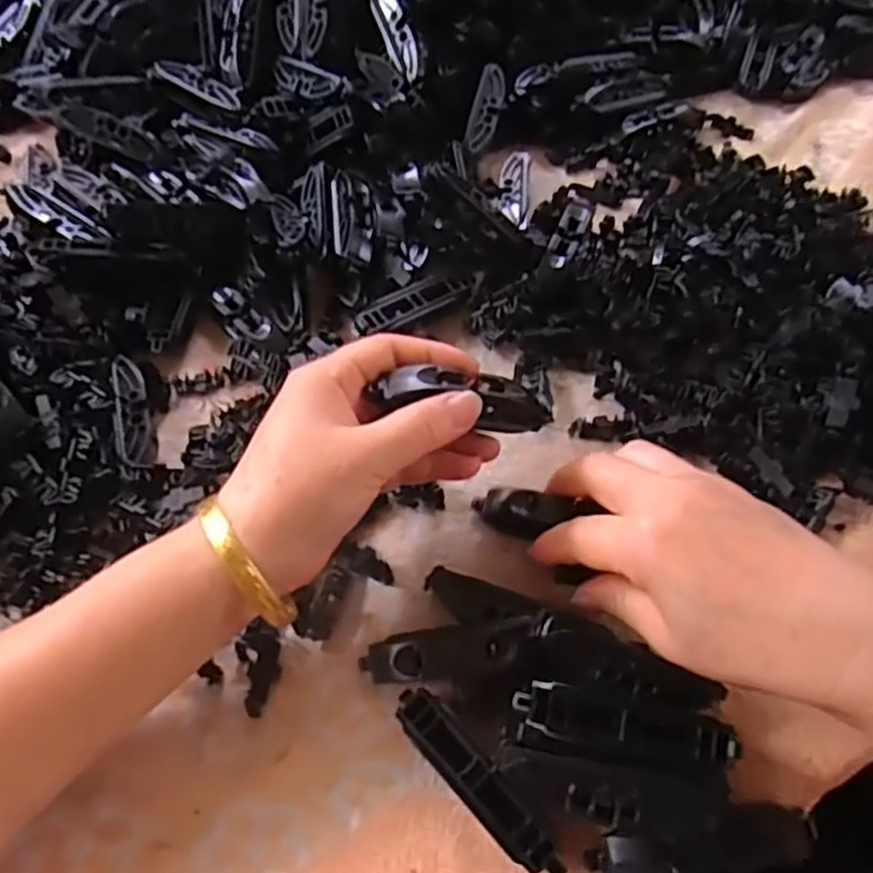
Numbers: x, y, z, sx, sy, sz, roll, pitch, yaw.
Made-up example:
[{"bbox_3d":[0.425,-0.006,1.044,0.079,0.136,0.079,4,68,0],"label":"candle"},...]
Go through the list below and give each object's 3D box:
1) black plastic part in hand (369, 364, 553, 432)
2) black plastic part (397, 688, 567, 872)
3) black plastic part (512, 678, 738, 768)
[{"bbox_3d":[0.010,-0.015,0.295,0.077,0.017,0.021,9,55,-21],"label":"black plastic part in hand"},{"bbox_3d":[0.015,0.131,0.266,0.015,0.018,0.081,-38,63,-18],"label":"black plastic part"},{"bbox_3d":[0.070,0.107,0.259,0.078,0.011,0.019,7,59,9],"label":"black plastic part"}]

